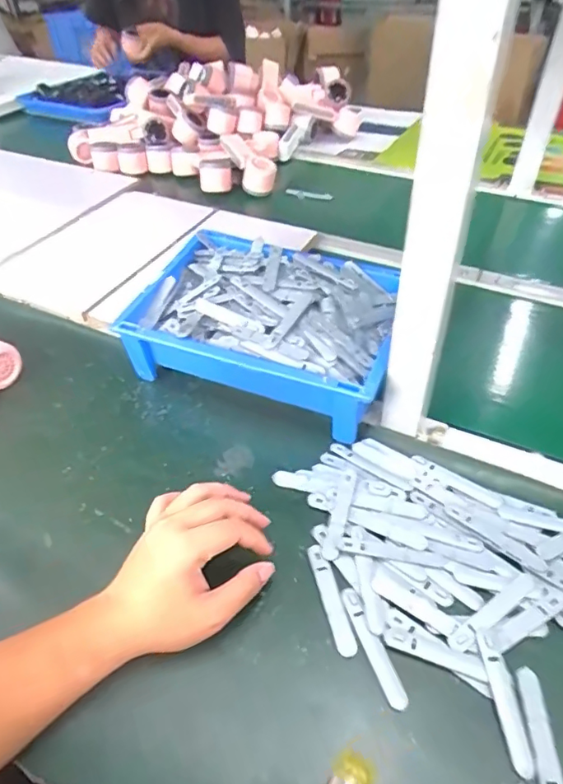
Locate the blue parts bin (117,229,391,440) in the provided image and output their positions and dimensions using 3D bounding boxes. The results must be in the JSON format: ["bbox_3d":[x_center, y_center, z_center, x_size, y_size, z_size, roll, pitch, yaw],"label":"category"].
[{"bbox_3d":[-0.015,-0.077,0.631,0.303,0.108,0.212,15,46,16],"label":"blue parts bin"}]

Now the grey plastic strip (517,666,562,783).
[{"bbox_3d":[0.181,0.244,0.364,0.016,0.004,0.093,3,48,1],"label":"grey plastic strip"}]

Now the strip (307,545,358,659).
[{"bbox_3d":[0.041,0.173,0.440,0.016,0.005,0.095,-12,45,-11],"label":"strip"}]

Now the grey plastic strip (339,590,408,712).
[{"bbox_3d":[0.072,0.199,0.413,0.015,0.004,0.093,-16,45,-15],"label":"grey plastic strip"}]

